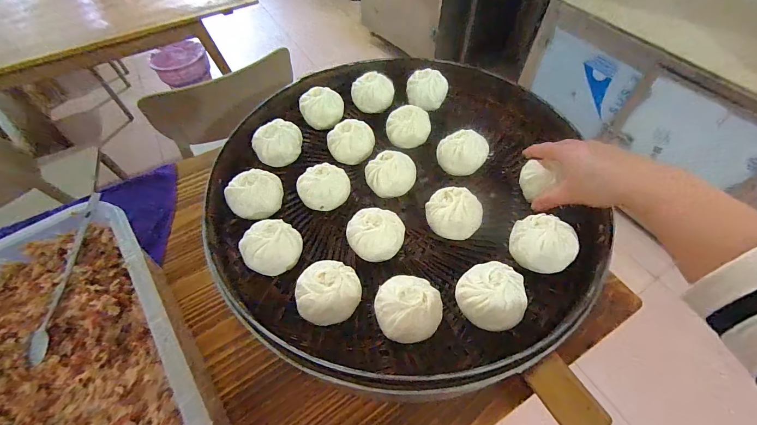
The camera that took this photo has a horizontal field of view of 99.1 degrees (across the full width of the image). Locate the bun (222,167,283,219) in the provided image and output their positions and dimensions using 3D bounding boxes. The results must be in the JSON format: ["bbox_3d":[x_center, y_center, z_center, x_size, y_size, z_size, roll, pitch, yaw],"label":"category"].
[{"bbox_3d":[-0.155,-0.022,0.405,0.067,0.036,0.051,-30,60,-18],"label":"bun"}]

